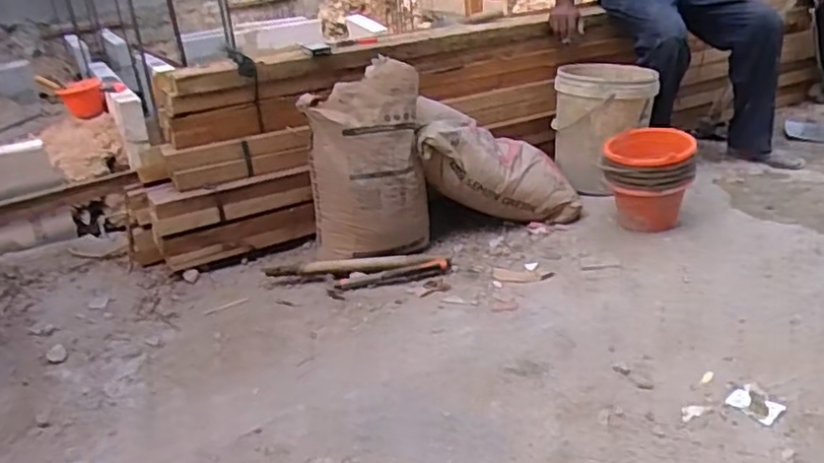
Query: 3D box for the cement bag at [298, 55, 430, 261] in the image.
[{"bbox_3d":[-0.137,-0.186,1.977,0.344,0.529,0.183,-5,24,1],"label":"cement bag"}]

